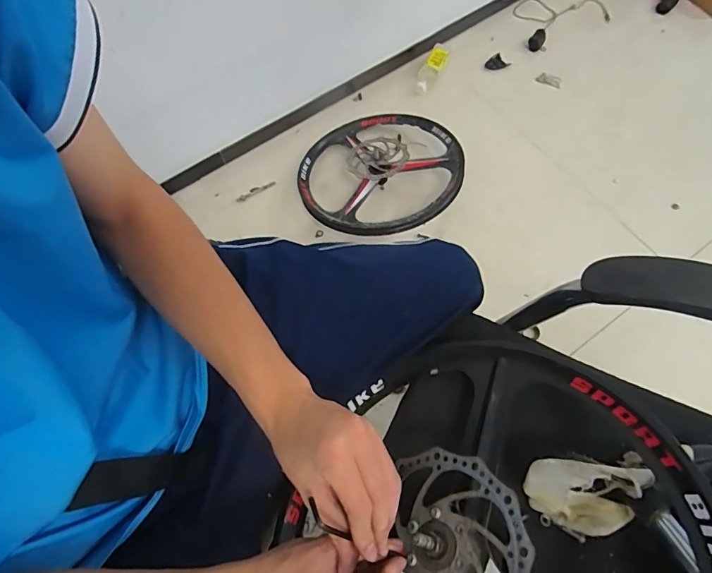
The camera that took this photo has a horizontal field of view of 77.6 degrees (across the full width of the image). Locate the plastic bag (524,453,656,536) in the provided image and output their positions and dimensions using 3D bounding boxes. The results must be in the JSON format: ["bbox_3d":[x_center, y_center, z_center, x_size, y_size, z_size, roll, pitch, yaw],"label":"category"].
[{"bbox_3d":[0.225,0.206,0.431,0.112,0.097,0.075,-5,68,0],"label":"plastic bag"}]

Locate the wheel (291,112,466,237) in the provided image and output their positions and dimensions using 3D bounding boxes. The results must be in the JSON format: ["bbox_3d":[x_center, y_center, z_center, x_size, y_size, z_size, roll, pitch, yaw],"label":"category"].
[{"bbox_3d":[0.054,-0.289,1.121,0.399,0.101,0.412,-1,68,1],"label":"wheel"}]

